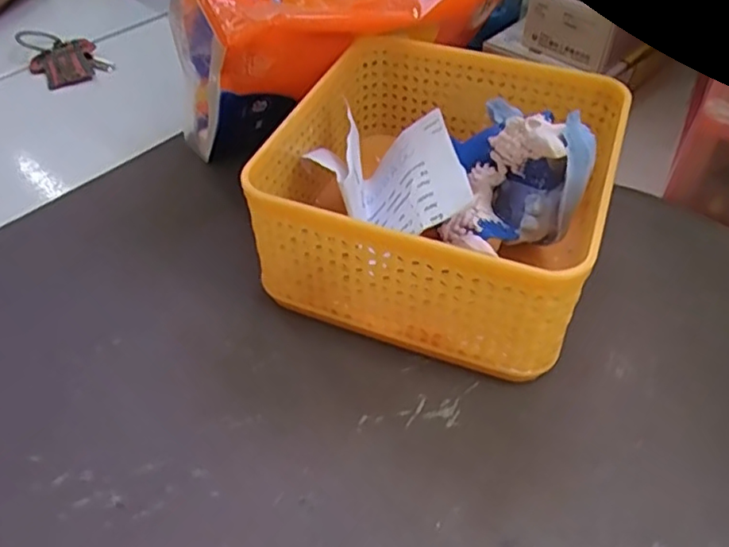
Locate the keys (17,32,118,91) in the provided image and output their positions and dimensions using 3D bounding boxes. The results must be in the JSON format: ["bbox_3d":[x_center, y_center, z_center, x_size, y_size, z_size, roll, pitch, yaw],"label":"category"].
[{"bbox_3d":[-0.207,-0.149,0.420,0.045,0.013,0.077,-34,55,-27],"label":"keys"}]

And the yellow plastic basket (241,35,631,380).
[{"bbox_3d":[0.035,-0.037,0.267,0.132,0.065,0.134,13,50,15],"label":"yellow plastic basket"}]

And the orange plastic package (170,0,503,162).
[{"bbox_3d":[-0.012,-0.124,0.315,0.173,0.086,0.068,-25,51,-19],"label":"orange plastic package"}]

